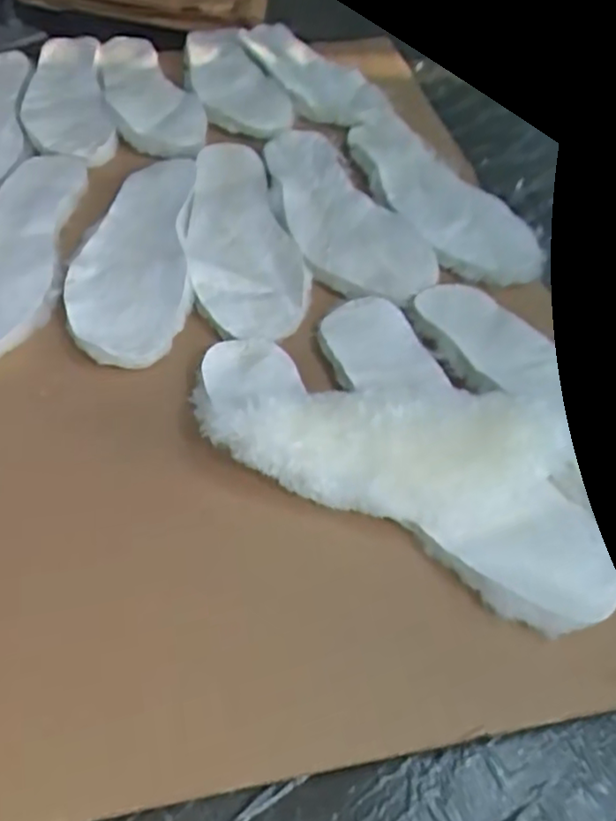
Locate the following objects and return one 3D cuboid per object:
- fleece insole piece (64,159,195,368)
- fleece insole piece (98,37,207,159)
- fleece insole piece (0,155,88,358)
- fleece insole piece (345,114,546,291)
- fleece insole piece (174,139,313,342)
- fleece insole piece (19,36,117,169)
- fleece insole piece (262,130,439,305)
[{"bbox_3d":[-0.137,-0.132,0.515,0.088,0.013,0.252,-6,52,-3],"label":"fleece insole piece"},{"bbox_3d":[-0.171,-0.337,0.689,0.087,0.016,0.271,-19,54,-13],"label":"fleece insole piece"},{"bbox_3d":[-0.239,-0.134,0.521,0.091,0.013,0.255,-2,49,-6],"label":"fleece insole piece"},{"bbox_3d":[0.105,-0.192,0.571,0.085,0.012,0.256,-21,54,-14],"label":"fleece insole piece"},{"bbox_3d":[-0.061,-0.151,0.530,0.086,0.009,0.260,-13,53,-8],"label":"fleece insole piece"},{"bbox_3d":[-0.254,-0.326,0.679,0.084,0.019,0.247,-13,53,-9],"label":"fleece insole piece"},{"bbox_3d":[0.023,-0.174,0.553,0.094,0.011,0.254,-17,53,-11],"label":"fleece insole piece"}]

